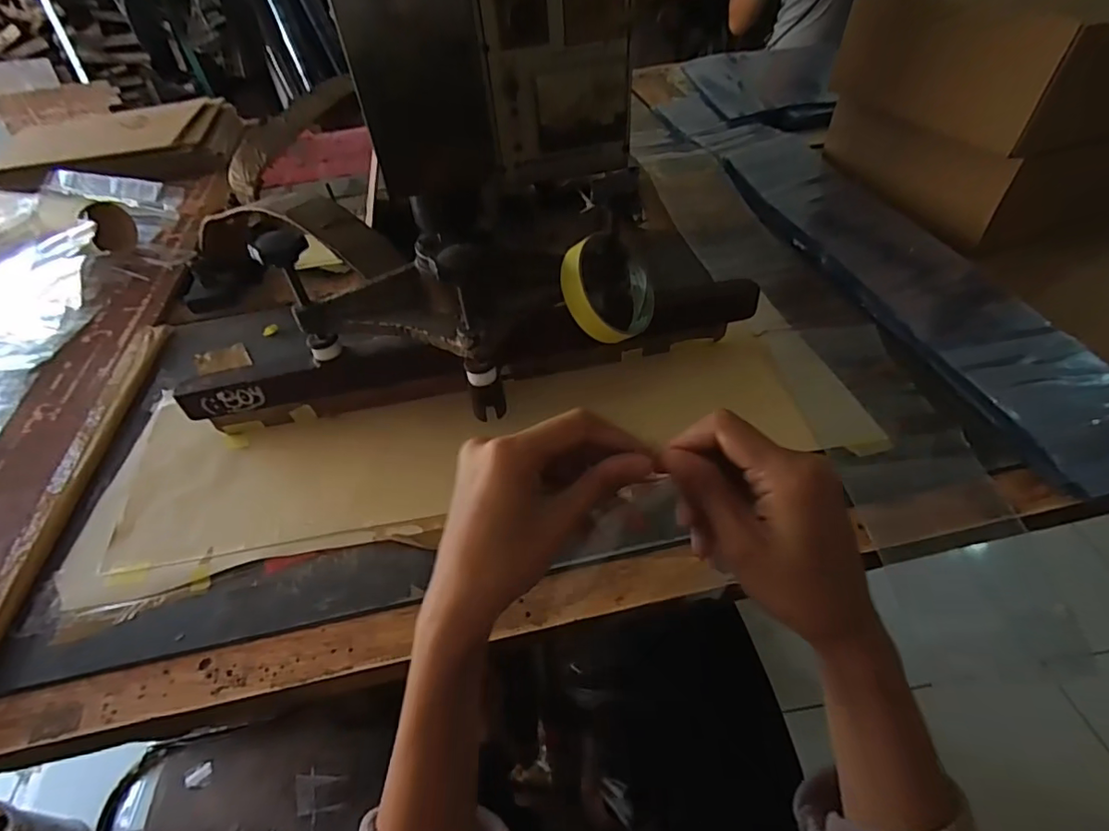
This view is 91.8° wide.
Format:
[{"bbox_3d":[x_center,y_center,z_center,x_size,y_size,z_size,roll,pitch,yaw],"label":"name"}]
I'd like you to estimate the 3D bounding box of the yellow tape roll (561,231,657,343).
[{"bbox_3d":[0.043,-0.096,0.424,0.085,0.021,0.079,3,85,-33],"label":"yellow tape roll"}]

